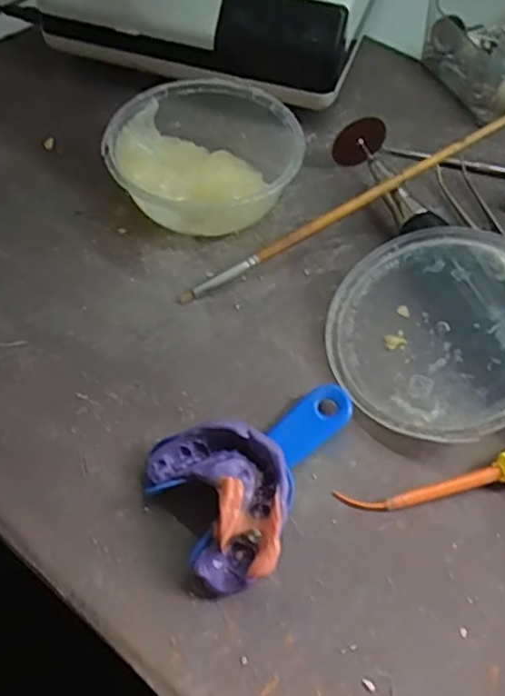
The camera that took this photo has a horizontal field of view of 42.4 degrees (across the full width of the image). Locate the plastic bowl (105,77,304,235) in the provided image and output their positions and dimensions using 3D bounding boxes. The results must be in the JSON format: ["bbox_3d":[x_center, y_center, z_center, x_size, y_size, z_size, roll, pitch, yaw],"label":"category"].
[{"bbox_3d":[-0.025,-0.104,0.348,0.096,0.042,0.096,1,56,-1],"label":"plastic bowl"}]

